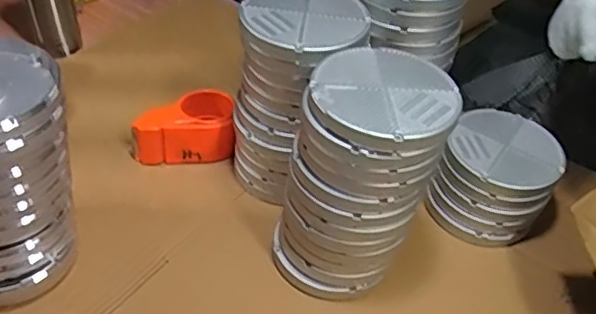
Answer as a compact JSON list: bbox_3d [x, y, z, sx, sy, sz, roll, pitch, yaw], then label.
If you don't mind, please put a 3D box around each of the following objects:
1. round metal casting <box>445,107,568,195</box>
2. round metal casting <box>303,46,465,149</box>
[{"bbox_3d":[0.251,-0.010,0.705,0.126,0.017,0.126,3,44,-3],"label":"round metal casting"},{"bbox_3d":[0.080,-0.058,0.546,0.135,0.019,0.132,3,44,-3],"label":"round metal casting"}]

